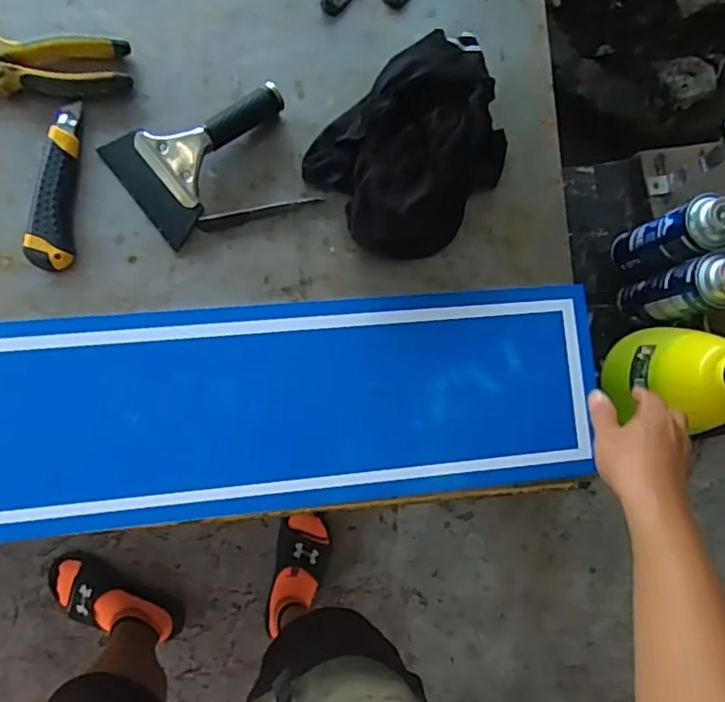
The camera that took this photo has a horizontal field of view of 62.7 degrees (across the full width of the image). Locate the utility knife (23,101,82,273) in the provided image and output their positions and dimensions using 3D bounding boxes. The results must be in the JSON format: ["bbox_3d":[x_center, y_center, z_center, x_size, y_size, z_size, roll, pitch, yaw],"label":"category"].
[{"bbox_3d":[-0.293,-0.158,0.573,0.041,0.024,0.160,7,84,-8],"label":"utility knife"}]

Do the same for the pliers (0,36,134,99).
[{"bbox_3d":[-0.326,-0.273,0.576,0.188,0.028,0.056,-4,85,-9],"label":"pliers"}]

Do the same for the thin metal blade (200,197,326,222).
[{"bbox_3d":[-0.103,-0.146,0.606,0.125,0.006,0.009,-12,87,-9],"label":"thin metal blade"}]

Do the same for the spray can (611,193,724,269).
[{"bbox_3d":[0.393,-0.144,0.757,0.059,0.172,0.061,1,85,-8],"label":"spray can"}]

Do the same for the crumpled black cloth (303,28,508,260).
[{"bbox_3d":[0.065,-0.205,0.598,0.221,0.079,0.168,-42,92,-10],"label":"crumpled black cloth"}]

